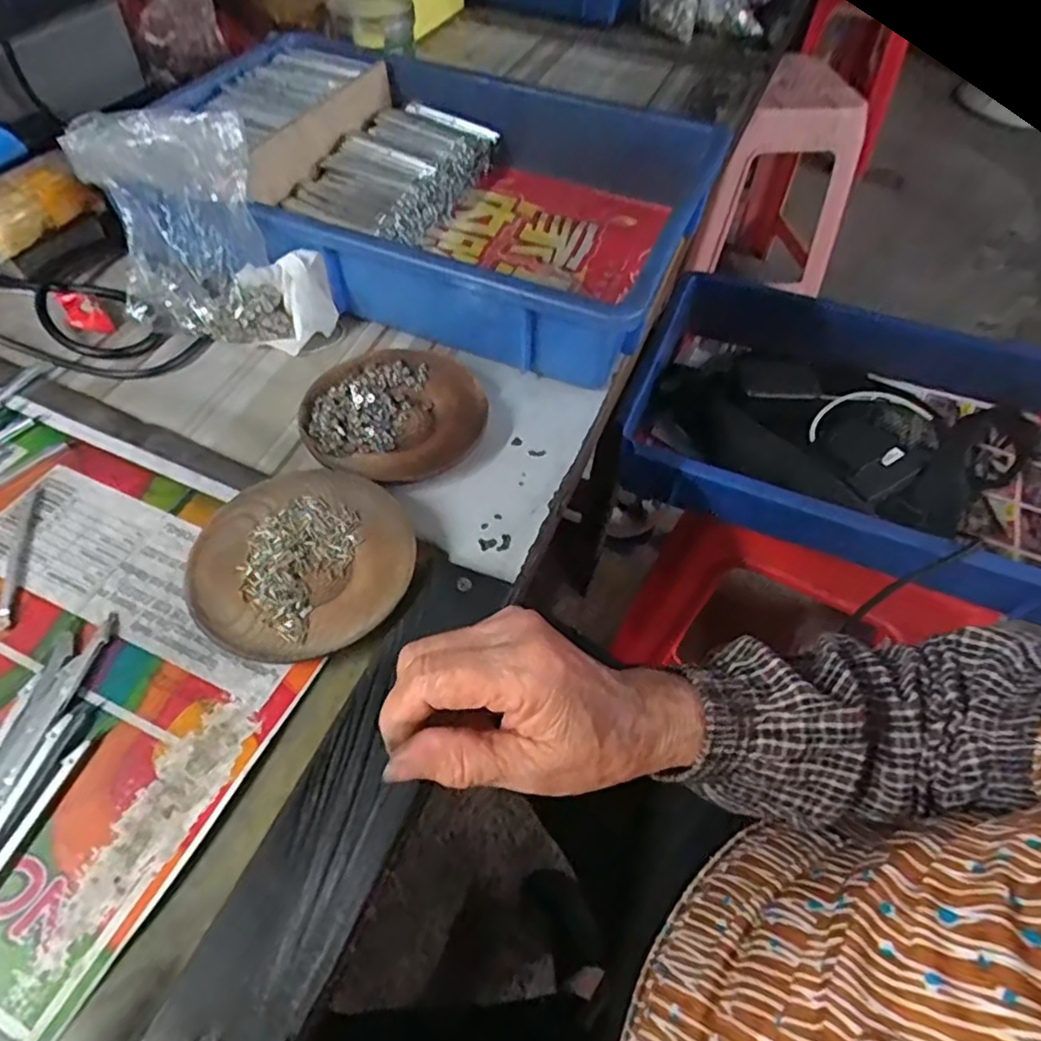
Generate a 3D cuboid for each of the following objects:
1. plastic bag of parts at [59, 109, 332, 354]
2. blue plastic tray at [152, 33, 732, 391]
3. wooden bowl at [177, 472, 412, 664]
[{"bbox_3d":[-0.212,-0.192,0.440,0.150,0.131,0.061,18,54,10],"label":"plastic bag of parts"},{"bbox_3d":[-0.073,-0.277,0.538,0.441,0.074,0.314,24,56,14],"label":"blue plastic tray"},{"bbox_3d":[-0.116,0.022,0.354,0.114,0.016,0.112,2,53,-2],"label":"wooden bowl"}]

